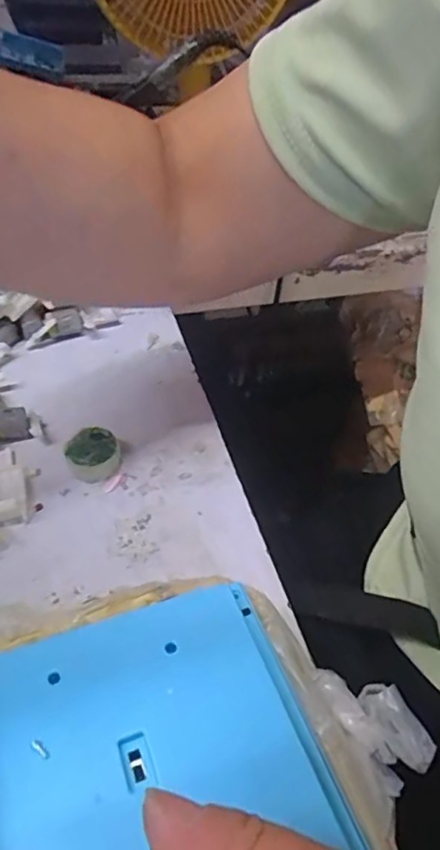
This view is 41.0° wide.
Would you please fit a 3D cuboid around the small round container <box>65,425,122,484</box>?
[{"bbox_3d":[-0.079,0.018,0.366,0.030,0.016,0.030,3,44,-3],"label":"small round container"}]

